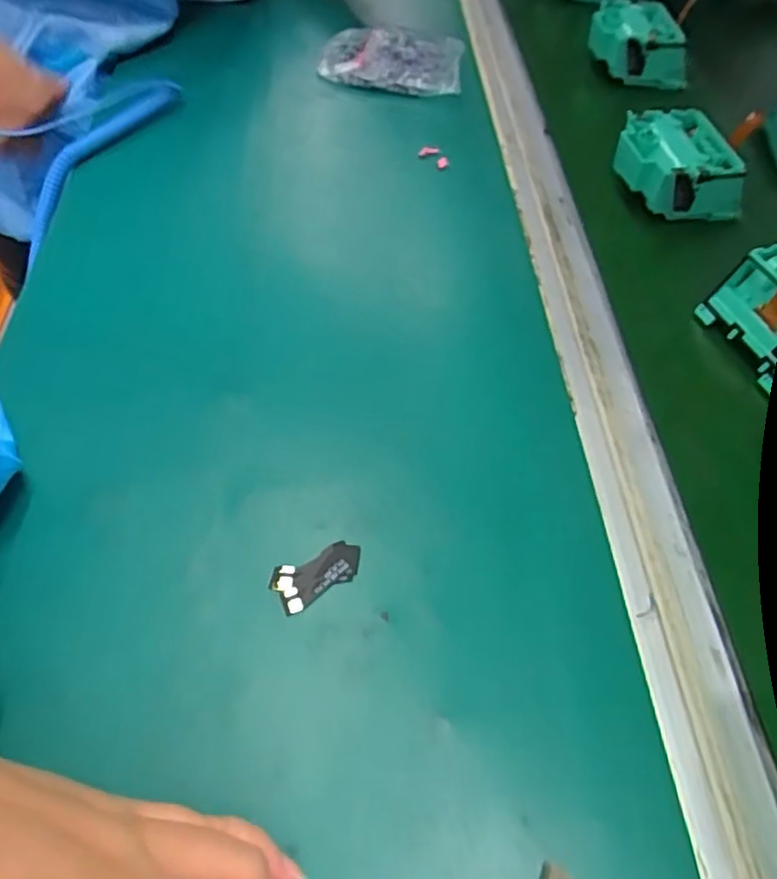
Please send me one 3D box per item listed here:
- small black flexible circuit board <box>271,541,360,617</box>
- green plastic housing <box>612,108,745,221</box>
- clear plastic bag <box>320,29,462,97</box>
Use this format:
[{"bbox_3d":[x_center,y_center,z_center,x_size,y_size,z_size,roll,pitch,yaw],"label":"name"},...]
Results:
[{"bbox_3d":[-0.030,0.056,0.272,0.039,0.004,0.021,-29,60,-22],"label":"small black flexible circuit board"},{"bbox_3d":[0.201,-0.194,0.455,0.071,0.040,0.075,-5,54,-7],"label":"green plastic housing"},{"bbox_3d":[0.002,-0.327,0.545,0.118,0.023,0.086,6,50,3],"label":"clear plastic bag"}]

